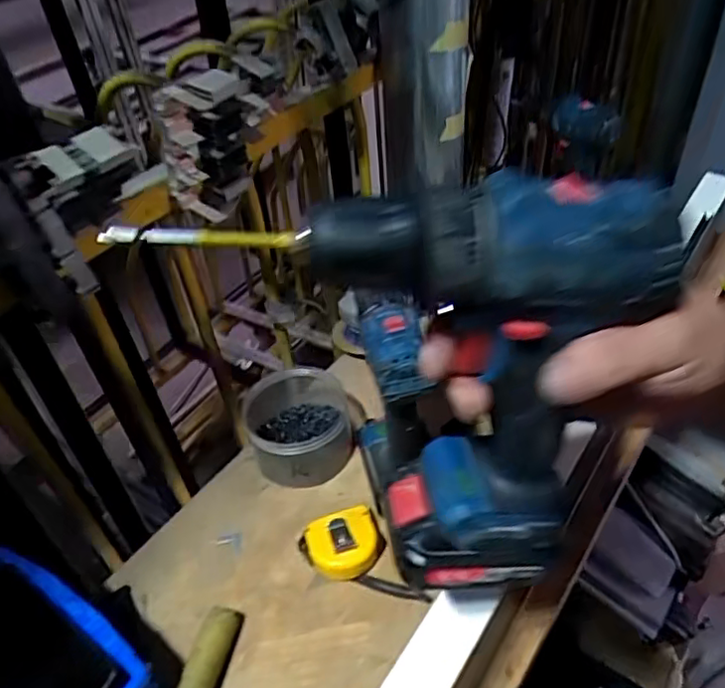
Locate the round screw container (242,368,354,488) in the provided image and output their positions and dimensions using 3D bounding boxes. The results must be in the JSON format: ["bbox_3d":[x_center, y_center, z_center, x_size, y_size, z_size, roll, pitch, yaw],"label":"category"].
[{"bbox_3d":[-0.063,0.090,0.692,0.116,0.075,0.113,-3,41,2],"label":"round screw container"}]

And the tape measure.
[{"bbox_3d":[-0.020,0.193,0.604,0.081,0.037,0.064,-8,41,-3],"label":"tape measure"}]

